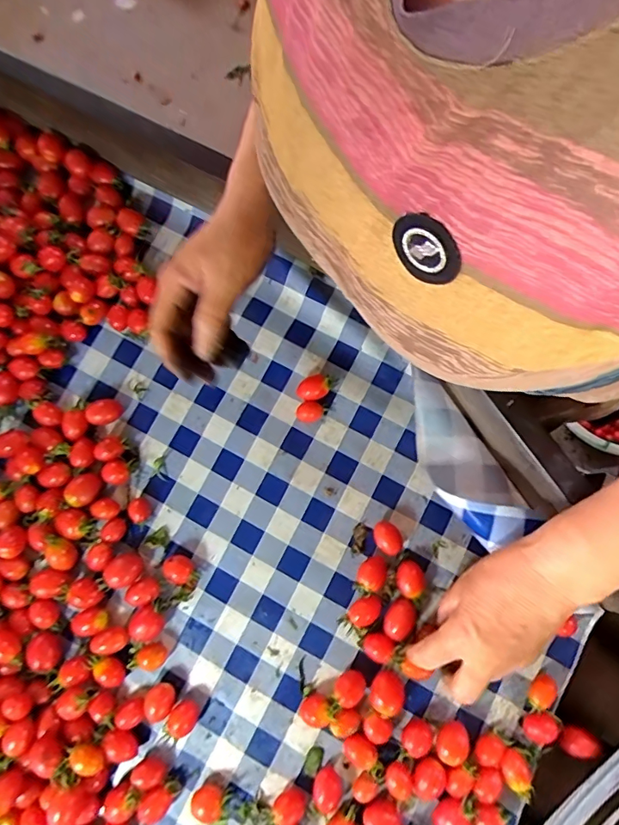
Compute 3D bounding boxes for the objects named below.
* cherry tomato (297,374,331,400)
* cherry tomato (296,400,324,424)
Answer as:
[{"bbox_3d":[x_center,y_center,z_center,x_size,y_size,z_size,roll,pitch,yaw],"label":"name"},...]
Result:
[{"bbox_3d":[0.004,-0.024,0.459,0.031,0.019,0.022,-9,78,4],"label":"cherry tomato"},{"bbox_3d":[0.000,0.000,0.464,0.025,0.015,0.019,1,79,6],"label":"cherry tomato"}]

